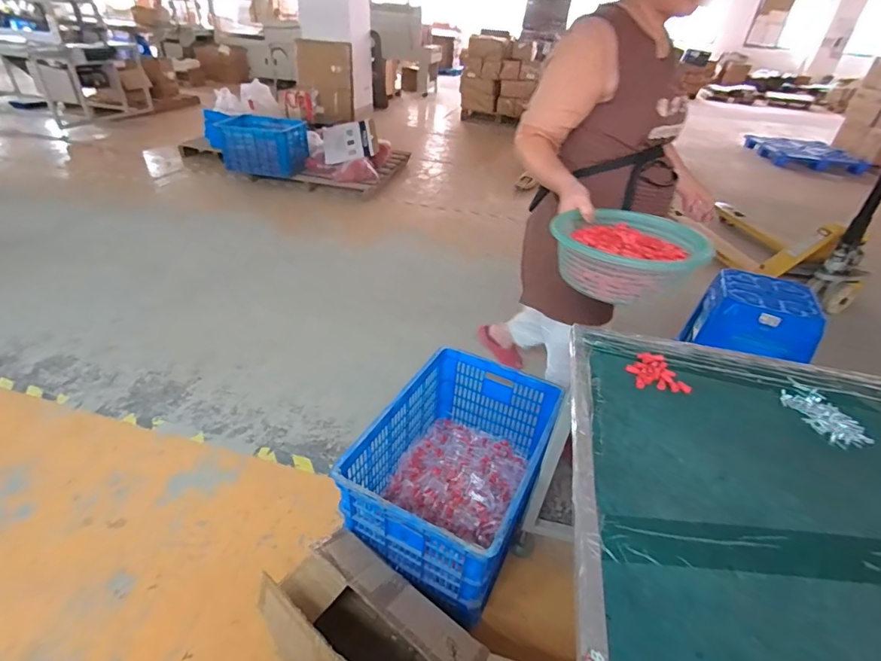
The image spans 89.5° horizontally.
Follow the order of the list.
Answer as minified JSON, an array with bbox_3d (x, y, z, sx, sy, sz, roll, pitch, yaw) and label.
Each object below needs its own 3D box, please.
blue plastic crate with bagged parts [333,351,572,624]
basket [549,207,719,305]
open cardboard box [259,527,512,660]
[{"bbox_3d":[0.054,0.384,1.304,0.431,0.322,0.640,20,38,20],"label":"blue plastic crate with bagged parts"},{"bbox_3d":[0.339,-0.146,0.834,0.235,0.108,0.237,8,36,5],"label":"basket"},{"bbox_3d":[-0.134,0.700,0.959,0.503,0.310,0.255,26,41,27],"label":"open cardboard box"}]

